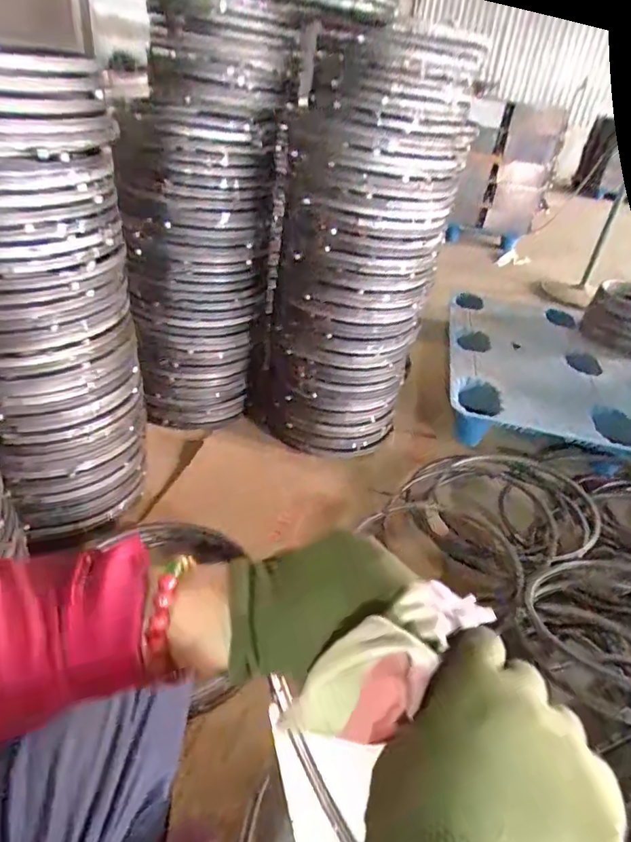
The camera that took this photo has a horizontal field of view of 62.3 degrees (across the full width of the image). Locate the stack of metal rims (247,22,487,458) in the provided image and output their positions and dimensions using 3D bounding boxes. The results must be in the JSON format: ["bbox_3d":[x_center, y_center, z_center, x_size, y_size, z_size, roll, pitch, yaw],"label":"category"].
[{"bbox_3d":[0.087,-0.408,1.404,0.448,0.953,0.411,6,34,-1],"label":"stack of metal rims"}]

